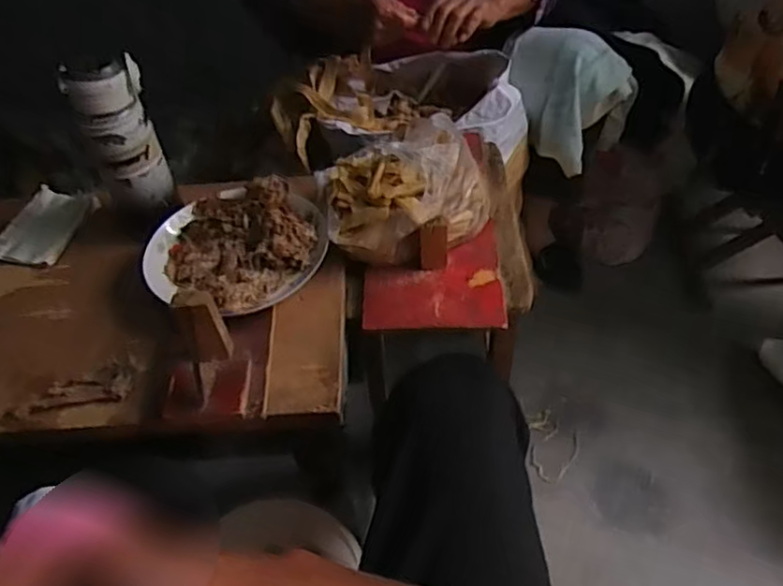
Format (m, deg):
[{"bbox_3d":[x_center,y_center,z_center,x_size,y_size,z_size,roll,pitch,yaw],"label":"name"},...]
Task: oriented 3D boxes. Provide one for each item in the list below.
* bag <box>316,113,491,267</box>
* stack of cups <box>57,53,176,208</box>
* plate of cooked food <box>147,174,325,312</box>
[{"bbox_3d":[0.019,-0.136,0.789,0.216,0.126,0.169,-14,49,-8],"label":"bag"},{"bbox_3d":[-0.313,-0.173,0.752,0.078,0.212,0.074,-21,50,-14],"label":"stack of cups"},{"bbox_3d":[-0.186,-0.060,0.759,0.206,0.035,0.197,-2,48,2],"label":"plate of cooked food"}]

